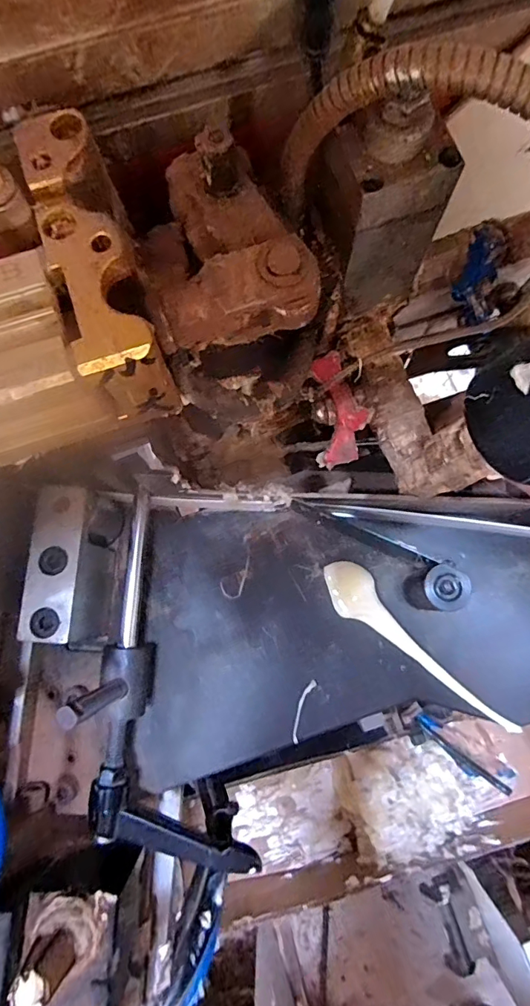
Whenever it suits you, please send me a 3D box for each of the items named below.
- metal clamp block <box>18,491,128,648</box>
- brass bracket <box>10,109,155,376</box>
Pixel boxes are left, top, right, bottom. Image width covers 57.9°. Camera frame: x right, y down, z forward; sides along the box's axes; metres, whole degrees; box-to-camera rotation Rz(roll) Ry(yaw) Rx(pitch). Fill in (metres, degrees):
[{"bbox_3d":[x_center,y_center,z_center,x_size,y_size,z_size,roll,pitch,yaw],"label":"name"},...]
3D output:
[{"bbox_3d":[-0.103,0.035,0.269,0.030,0.063,0.084,0,77,1],"label":"metal clamp block"},{"bbox_3d":[-0.053,-0.077,0.154,0.024,0.030,0.086,-19,79,-3],"label":"brass bracket"}]

